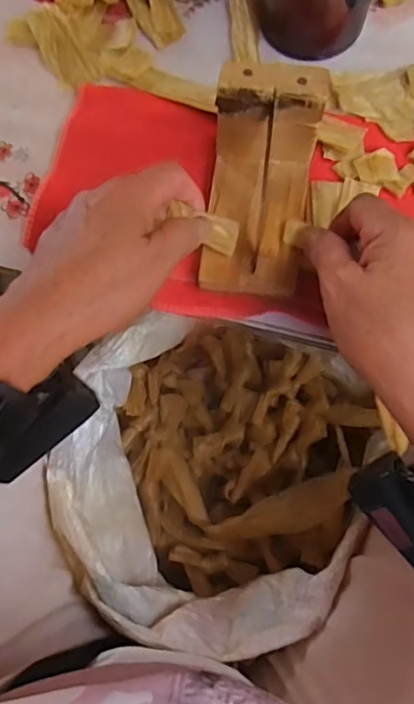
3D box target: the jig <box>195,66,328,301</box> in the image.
[{"bbox_3d":[0.031,-0.096,0.331,0.059,0.070,0.103,7,74,3],"label":"jig"}]

